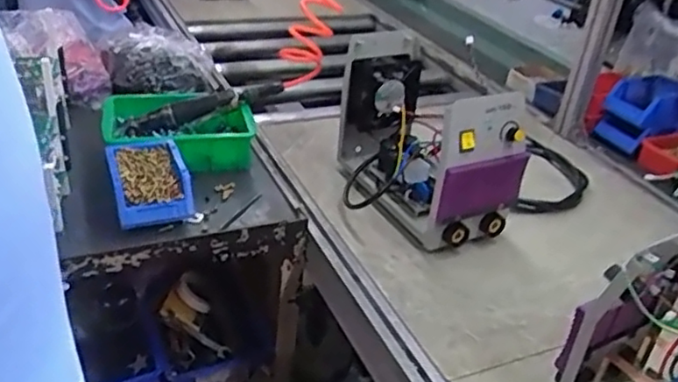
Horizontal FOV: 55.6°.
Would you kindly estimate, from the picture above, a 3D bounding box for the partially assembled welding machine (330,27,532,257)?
[{"bbox_3d":[0.129,-0.087,1.057,0.178,0.243,0.352,-14,37,-29],"label":"partially assembled welding machine"}]

